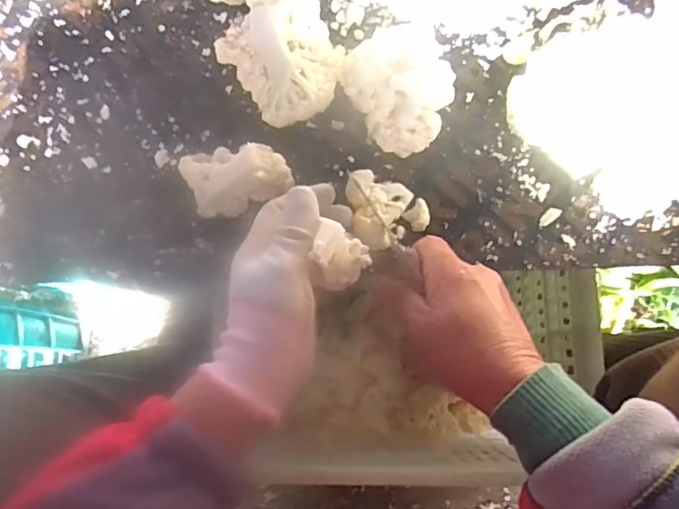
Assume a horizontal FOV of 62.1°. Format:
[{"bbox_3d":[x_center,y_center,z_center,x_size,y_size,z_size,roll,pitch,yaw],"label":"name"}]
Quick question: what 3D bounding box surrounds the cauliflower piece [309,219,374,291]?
[{"bbox_3d":[0.003,0.003,0.351,0.031,0.040,0.036,13,79,3],"label":"cauliflower piece"}]

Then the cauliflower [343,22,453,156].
[{"bbox_3d":[0.048,-0.122,0.431,0.073,0.059,0.083,-33,80,-6],"label":"cauliflower"}]

